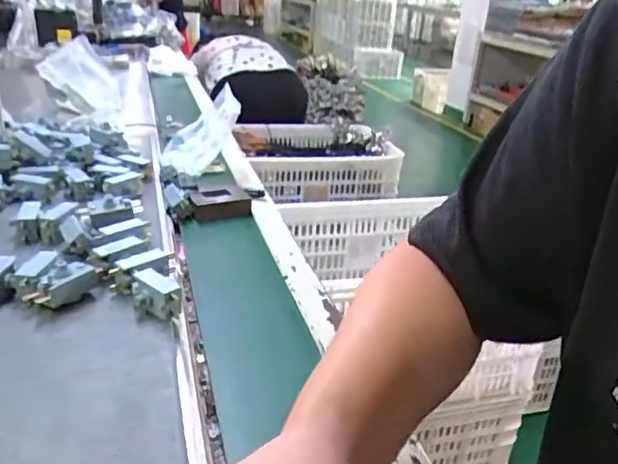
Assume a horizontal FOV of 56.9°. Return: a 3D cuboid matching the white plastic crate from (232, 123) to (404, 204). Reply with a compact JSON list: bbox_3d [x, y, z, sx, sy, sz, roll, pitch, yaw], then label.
[{"bbox_3d":[0.004,-0.216,1.692,0.442,0.143,0.366,-4,25,-21],"label":"white plastic crate"}]

